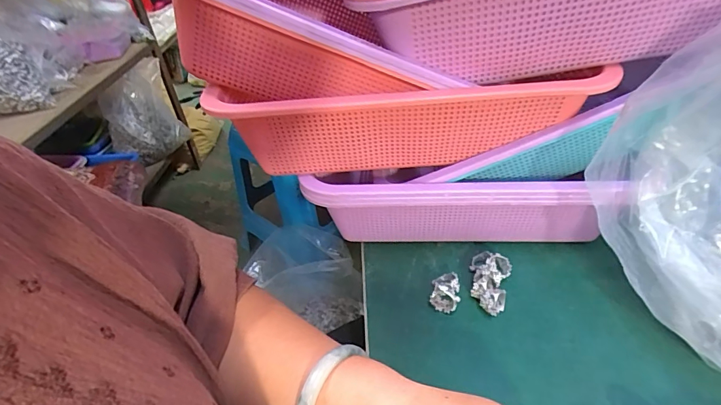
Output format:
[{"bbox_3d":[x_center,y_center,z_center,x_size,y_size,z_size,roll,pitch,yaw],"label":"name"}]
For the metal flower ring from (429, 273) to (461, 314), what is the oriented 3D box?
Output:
[{"bbox_3d":[0.072,0.073,0.344,0.023,0.020,0.035,5,39,15],"label":"metal flower ring"}]

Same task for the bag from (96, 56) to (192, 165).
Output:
[{"bbox_3d":[-0.836,-0.334,1.555,0.262,0.316,0.174,-25,43,-22],"label":"bag"}]

